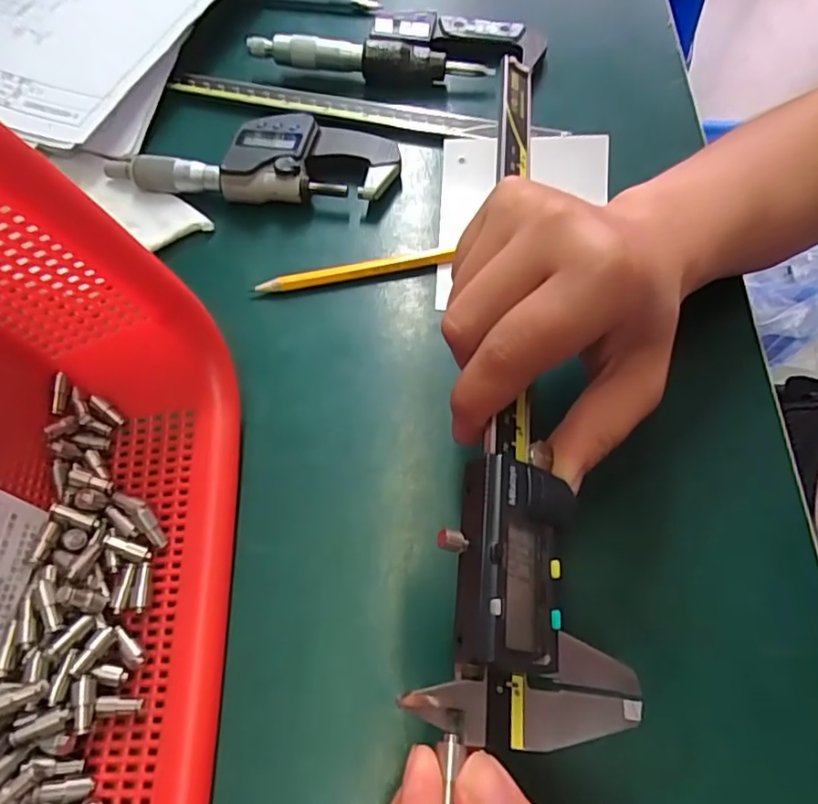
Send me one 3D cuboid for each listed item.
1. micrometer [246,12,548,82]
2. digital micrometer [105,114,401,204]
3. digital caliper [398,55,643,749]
[{"bbox_3d":[-0.006,-0.228,0.366,0.182,0.028,0.052,-3,63,-1],"label":"micrometer"},{"bbox_3d":[-0.085,-0.135,0.319,0.155,0.026,0.052,0,63,1],"label":"digital micrometer"},{"bbox_3d":[0.040,-0.033,0.209,0.054,0.020,0.273,4,62,2],"label":"digital caliper"}]

